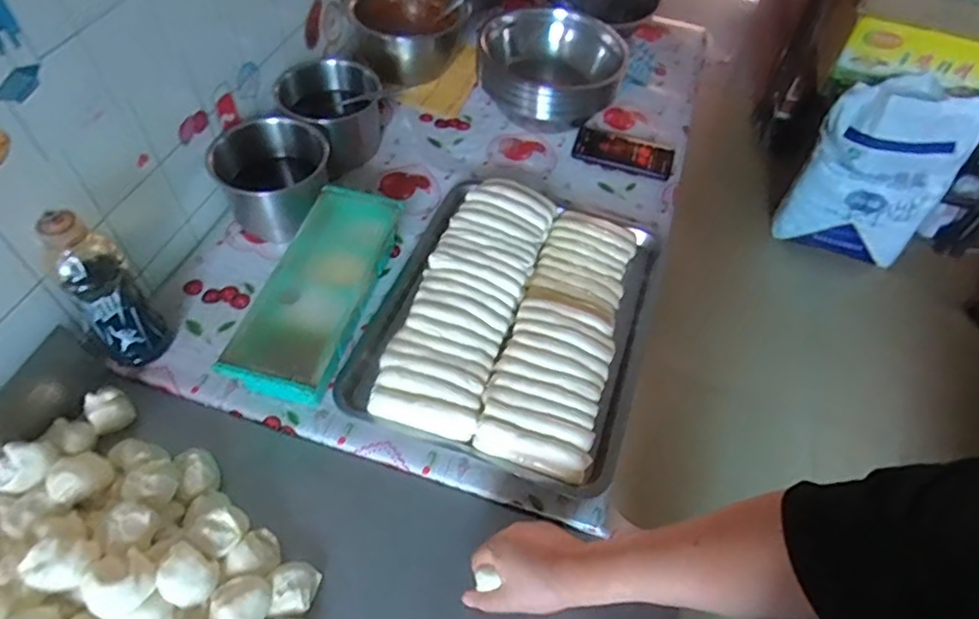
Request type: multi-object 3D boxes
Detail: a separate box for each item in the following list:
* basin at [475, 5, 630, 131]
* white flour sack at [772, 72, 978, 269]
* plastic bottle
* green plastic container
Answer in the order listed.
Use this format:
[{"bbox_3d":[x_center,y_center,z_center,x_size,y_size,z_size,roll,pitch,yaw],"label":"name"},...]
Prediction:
[{"bbox_3d":[0.107,-0.406,1.062,0.223,0.141,0.222,2,54,-3],"label":"basin"},{"bbox_3d":[1.037,-0.356,1.648,0.344,0.532,0.119,16,55,8],"label":"white flour sack"},{"bbox_3d":[-0.429,-0.025,0.679,0.073,0.226,0.069,37,60,21],"label":"plastic bottle"},{"bbox_3d":[-0.211,-0.023,0.780,0.116,0.074,0.313,13,55,5],"label":"green plastic container"}]

